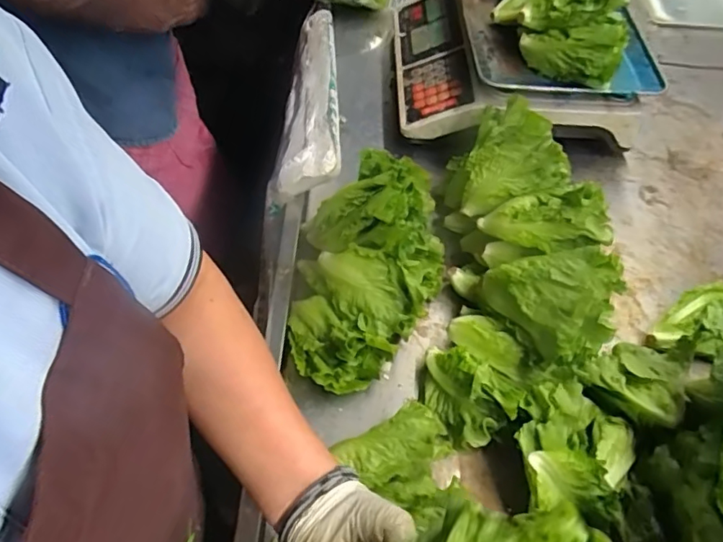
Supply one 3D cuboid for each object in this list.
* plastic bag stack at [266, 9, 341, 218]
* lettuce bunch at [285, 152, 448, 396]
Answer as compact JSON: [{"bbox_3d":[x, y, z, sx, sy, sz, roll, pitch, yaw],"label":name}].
[{"bbox_3d":[-0.073,-0.249,0.747,0.085,0.061,0.391,1,55,-3],"label":"plastic bag stack"},{"bbox_3d":[0.012,-0.021,0.553,0.145,0.114,0.275,15,55,7],"label":"lettuce bunch"}]

